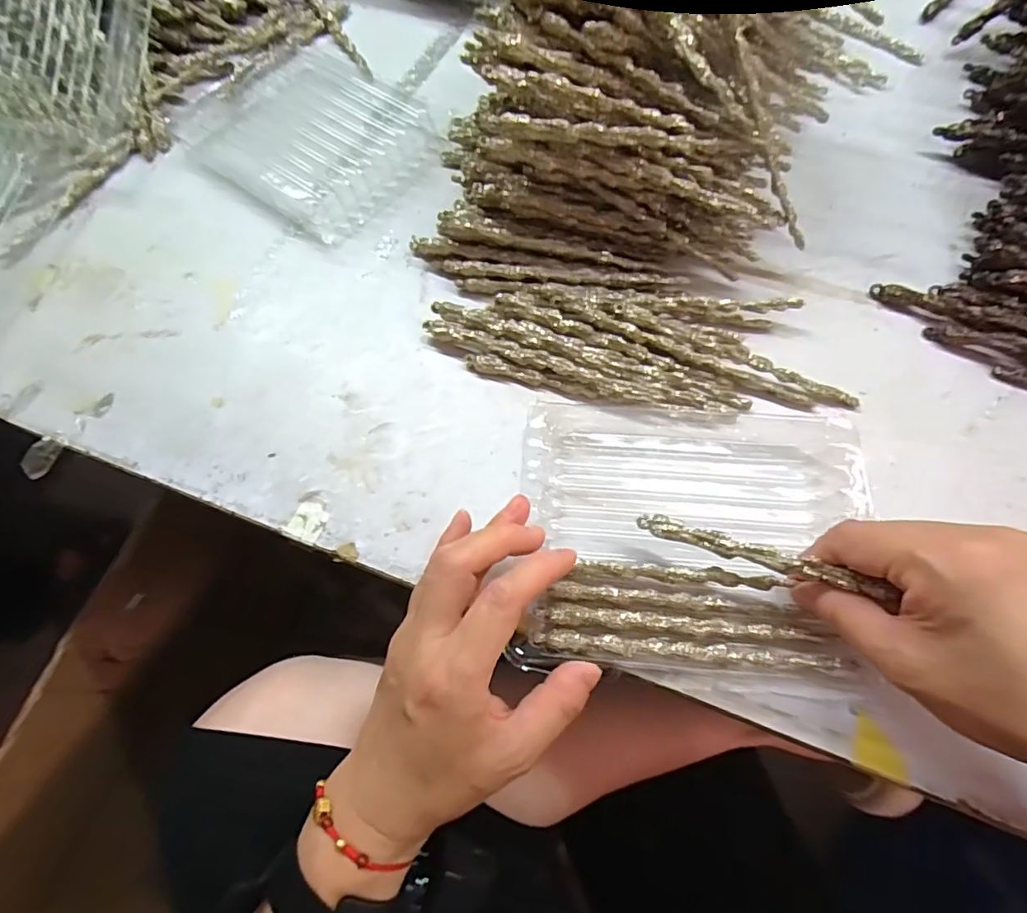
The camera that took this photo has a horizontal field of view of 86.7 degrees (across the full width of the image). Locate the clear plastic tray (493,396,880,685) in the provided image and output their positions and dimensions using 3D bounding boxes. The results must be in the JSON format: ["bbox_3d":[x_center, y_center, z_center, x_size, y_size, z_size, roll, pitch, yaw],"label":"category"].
[{"bbox_3d":[0.093,0.037,0.294,0.174,0.031,0.149,3,68,4],"label":"clear plastic tray"}]

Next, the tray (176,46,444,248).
[{"bbox_3d":[-0.155,-0.261,0.432,0.175,0.018,0.153,35,73,16],"label":"tray"}]

